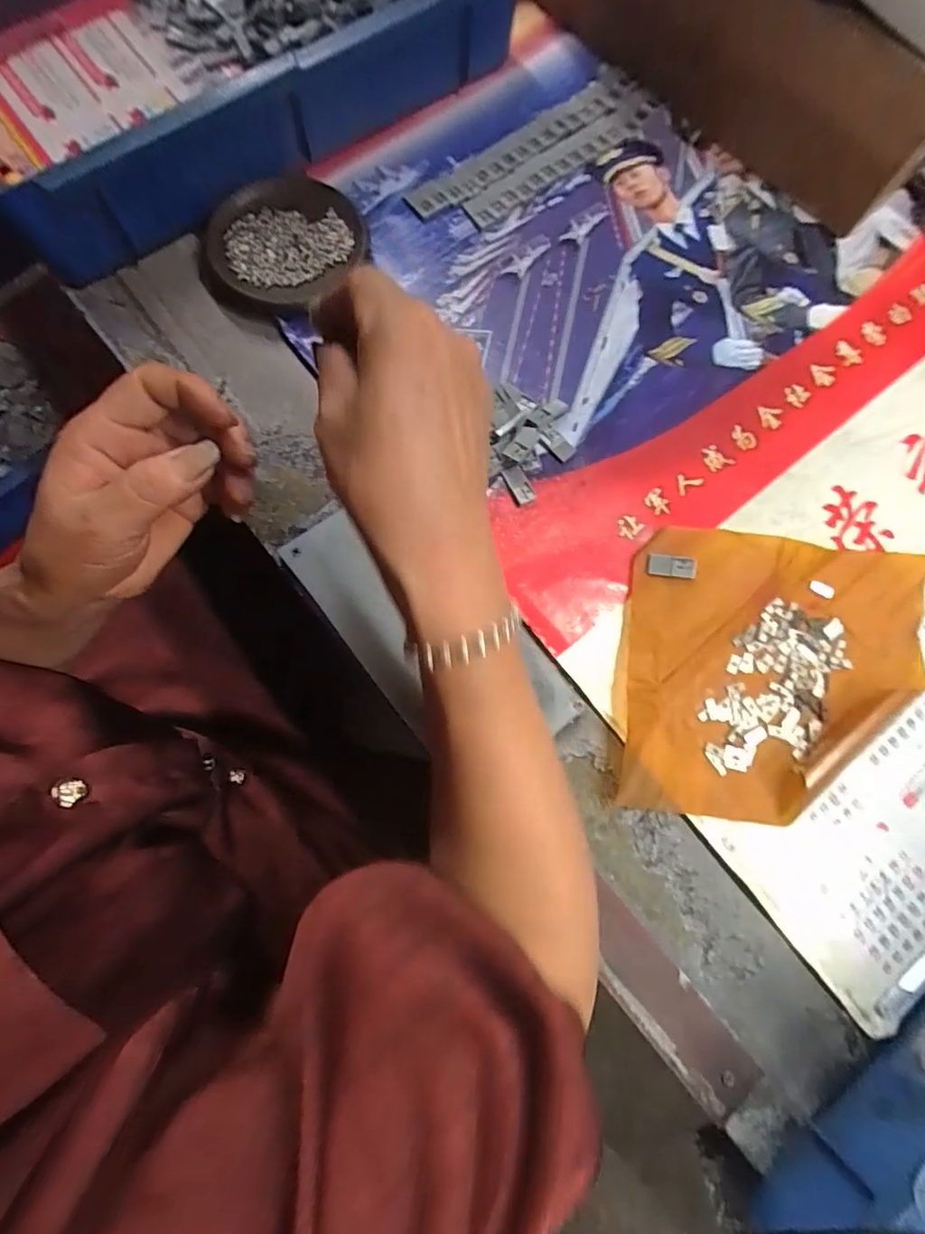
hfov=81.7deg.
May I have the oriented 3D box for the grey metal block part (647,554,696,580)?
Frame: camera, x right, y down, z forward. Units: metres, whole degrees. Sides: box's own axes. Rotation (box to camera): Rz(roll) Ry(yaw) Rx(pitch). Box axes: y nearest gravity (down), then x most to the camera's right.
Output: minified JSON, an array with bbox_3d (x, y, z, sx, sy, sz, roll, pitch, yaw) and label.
[{"bbox_3d":[0.135,-0.032,0.343,0.030,0.004,0.013,8,88,10],"label":"grey metal block part"}]

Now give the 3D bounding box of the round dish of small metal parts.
[{"bbox_3d":[-0.131,-0.272,0.393,0.096,0.017,0.116,42,79,8],"label":"round dish of small metal parts"}]

